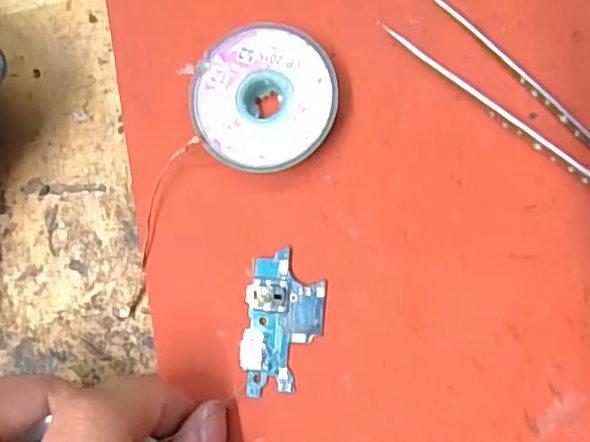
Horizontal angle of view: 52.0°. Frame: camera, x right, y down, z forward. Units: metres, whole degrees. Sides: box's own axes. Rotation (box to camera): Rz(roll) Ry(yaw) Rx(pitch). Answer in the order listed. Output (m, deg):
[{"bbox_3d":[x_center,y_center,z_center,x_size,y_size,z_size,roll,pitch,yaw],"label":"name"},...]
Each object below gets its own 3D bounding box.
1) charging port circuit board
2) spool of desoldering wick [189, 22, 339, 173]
[{"bbox_3d":[-0.004,0.033,0.189,0.024,0.004,0.044,6,88,10],"label":"charging port circuit board"},{"bbox_3d":[-0.009,-0.037,0.189,0.043,0.013,0.043,0,87,9],"label":"spool of desoldering wick"}]

